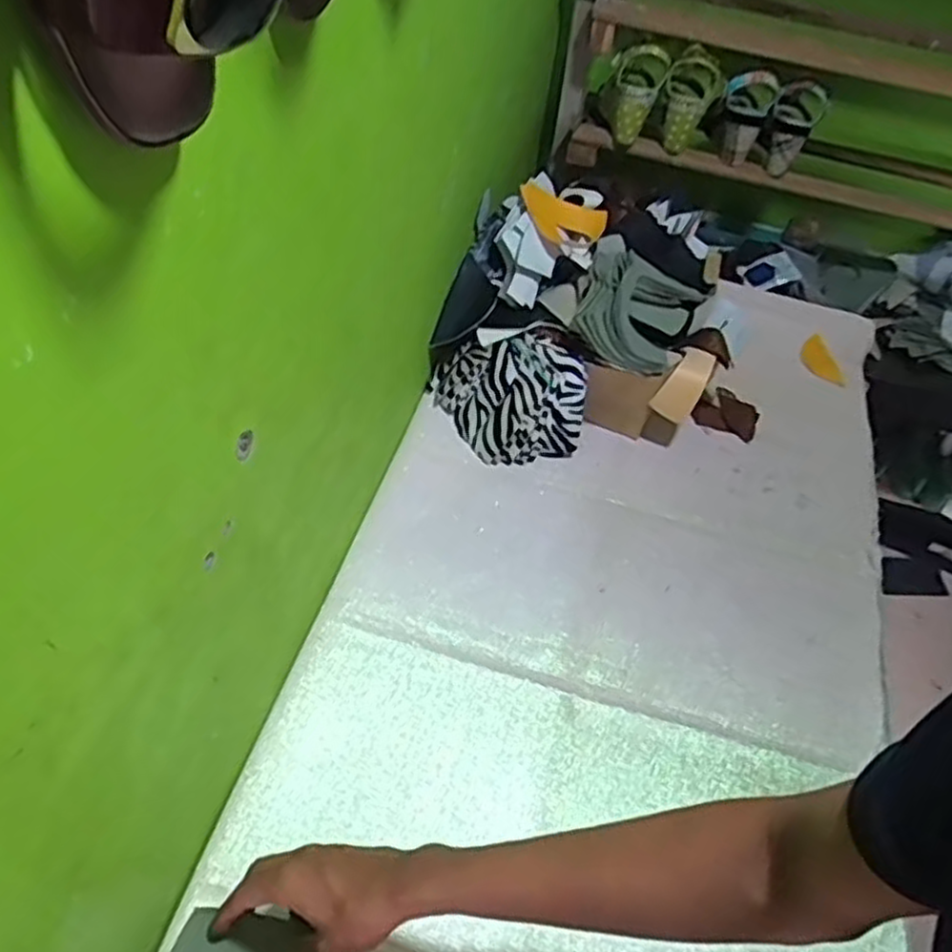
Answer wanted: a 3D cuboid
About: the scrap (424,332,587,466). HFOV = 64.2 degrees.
[{"bbox_3d":[0.044,-0.110,0.969,0.135,0.117,0.185,-24,57,-23],"label":"scrap"}]

